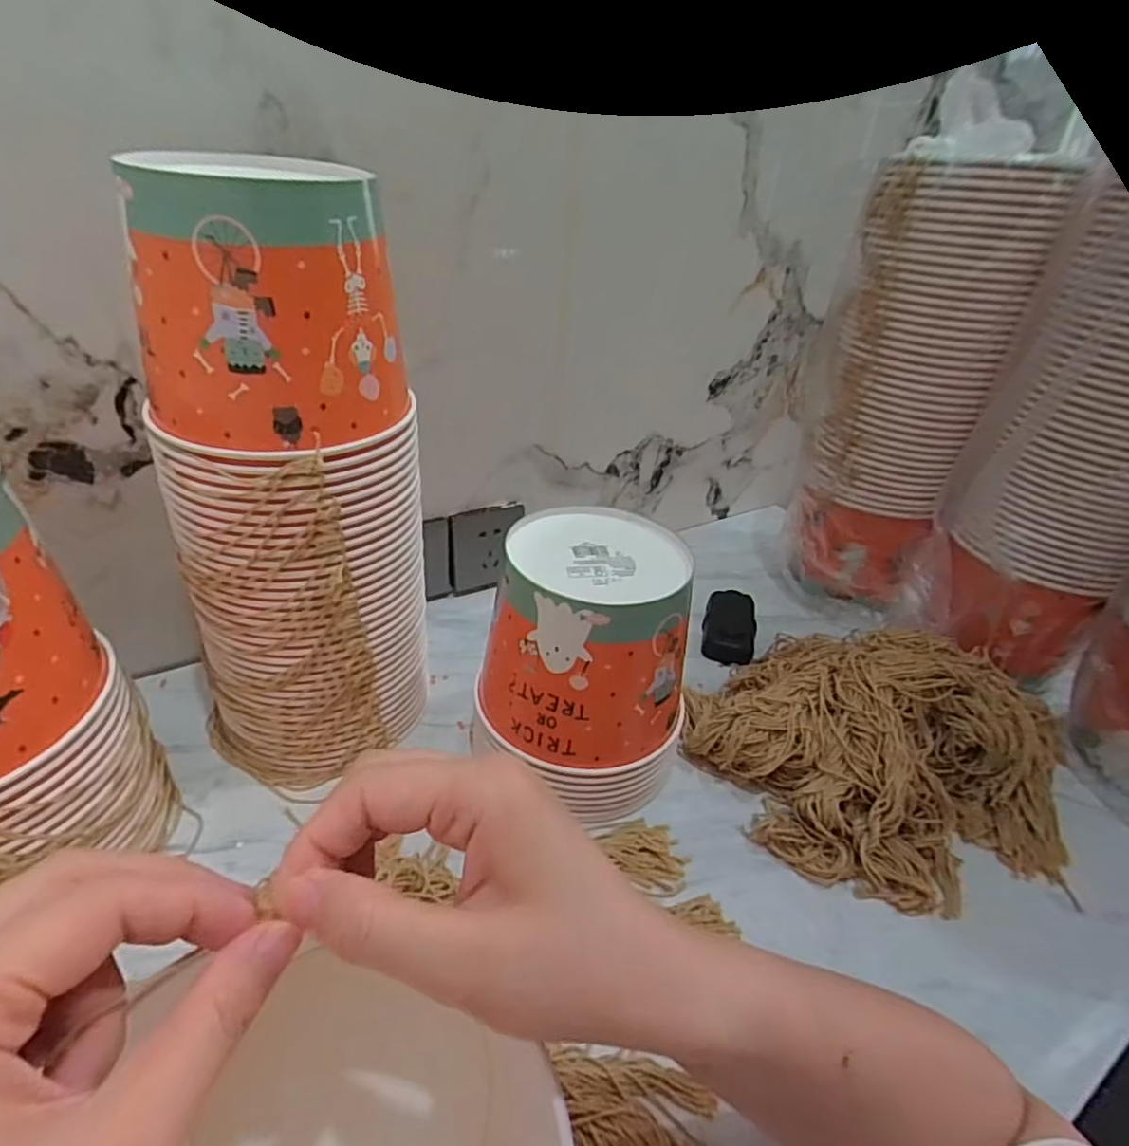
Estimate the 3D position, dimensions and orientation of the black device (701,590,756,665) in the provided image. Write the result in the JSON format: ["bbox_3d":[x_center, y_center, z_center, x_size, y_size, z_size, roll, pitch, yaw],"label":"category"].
[{"bbox_3d":[0.173,0.054,0.696,0.052,0.031,0.103,14,34,11],"label":"black device"}]

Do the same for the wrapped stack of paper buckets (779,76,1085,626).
[{"bbox_3d":[0.332,-0.193,0.657,0.156,0.452,0.139,19,35,18],"label":"wrapped stack of paper buckets"}]

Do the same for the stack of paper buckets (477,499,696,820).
[{"bbox_3d":[0.022,0.066,0.498,0.142,0.177,0.140,19,36,19],"label":"stack of paper buckets"}]

